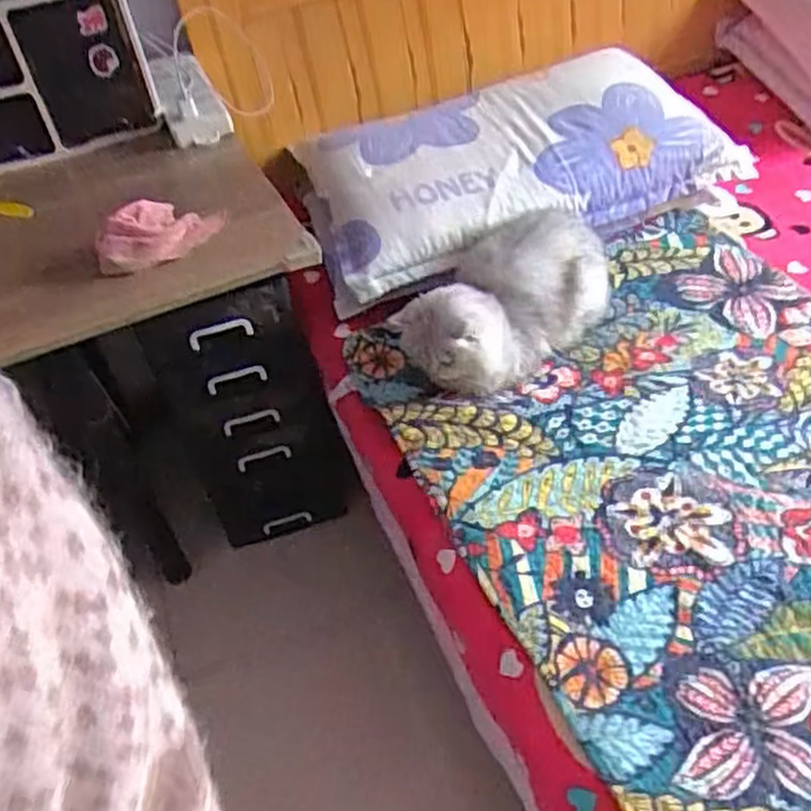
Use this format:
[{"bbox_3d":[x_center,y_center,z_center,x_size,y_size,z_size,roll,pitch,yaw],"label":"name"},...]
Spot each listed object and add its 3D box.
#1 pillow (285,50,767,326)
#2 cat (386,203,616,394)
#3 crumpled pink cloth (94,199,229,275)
[{"bbox_3d":[0.198,-0.417,1.322,0.733,0.205,0.322,-17,45,-8],"label":"pillow"},{"bbox_3d":[0.142,-0.154,1.168,0.325,0.163,0.190,-31,49,-24],"label":"cat"},{"bbox_3d":[-0.301,-0.219,0.960,0.131,0.058,0.110,0,45,9],"label":"crumpled pink cloth"}]

